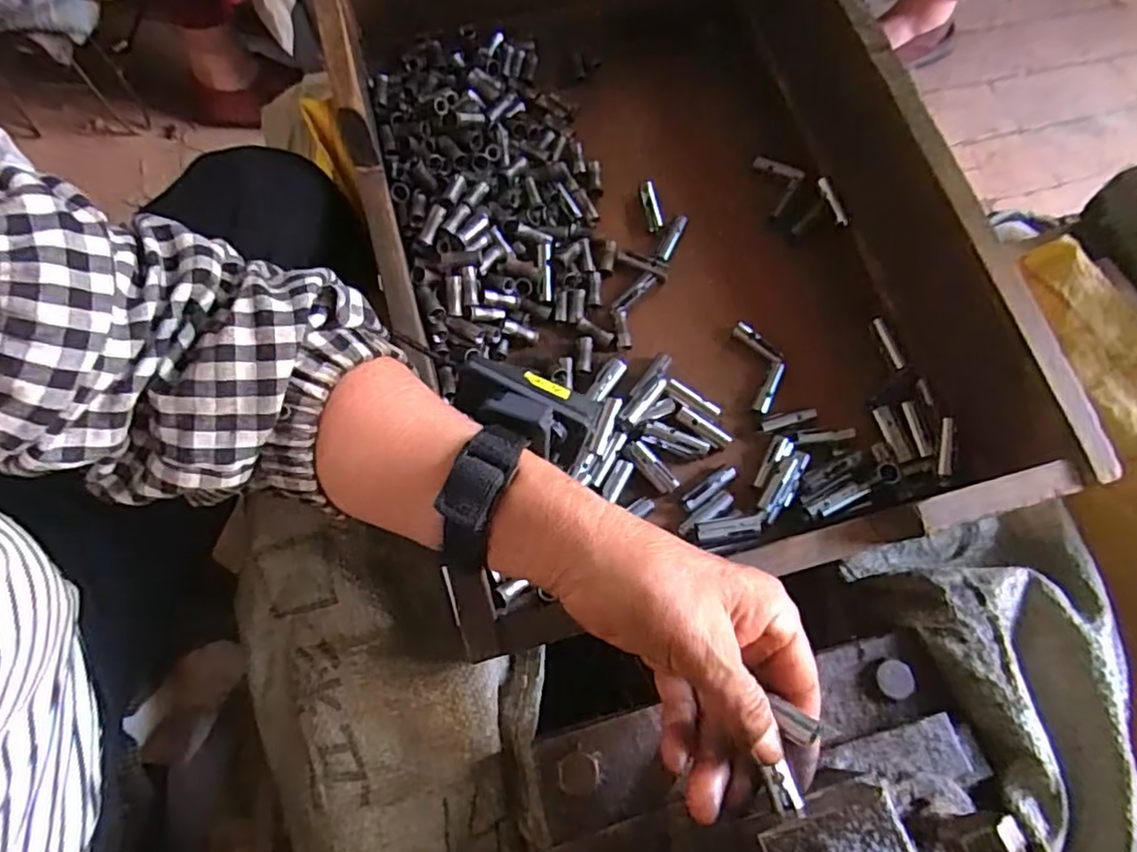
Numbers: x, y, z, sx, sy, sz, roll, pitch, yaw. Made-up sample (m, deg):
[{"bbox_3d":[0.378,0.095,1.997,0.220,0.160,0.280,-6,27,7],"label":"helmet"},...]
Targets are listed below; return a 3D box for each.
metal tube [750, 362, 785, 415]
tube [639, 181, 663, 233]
[{"bbox_3d":[0.127,-0.024,0.412,0.010,0.011,0.036,26,73,11],"label":"metal tube"},{"bbox_3d":[0.059,-0.156,0.457,0.011,0.010,0.036,-11,70,-2],"label":"tube"}]

